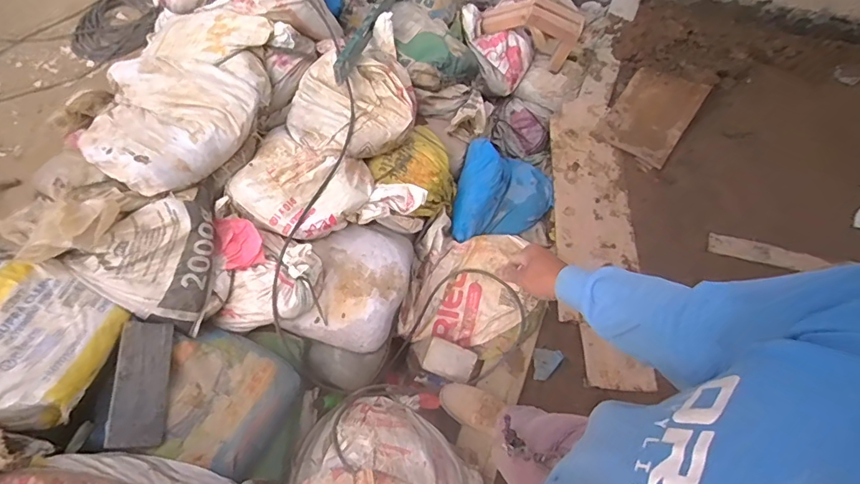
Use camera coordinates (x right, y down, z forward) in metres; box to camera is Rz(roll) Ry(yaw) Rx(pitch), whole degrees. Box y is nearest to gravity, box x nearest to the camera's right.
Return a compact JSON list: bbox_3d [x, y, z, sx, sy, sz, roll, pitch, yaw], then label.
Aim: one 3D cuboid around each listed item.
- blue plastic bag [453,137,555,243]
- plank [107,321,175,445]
[{"bbox_3d":[0.252,-0.193,1.724,0.446,0.195,0.326,-22,62,-9],"label":"blue plastic bag"},{"bbox_3d":[-0.656,0.317,1.073,0.109,0.017,0.272,5,63,-26],"label":"plank"}]

